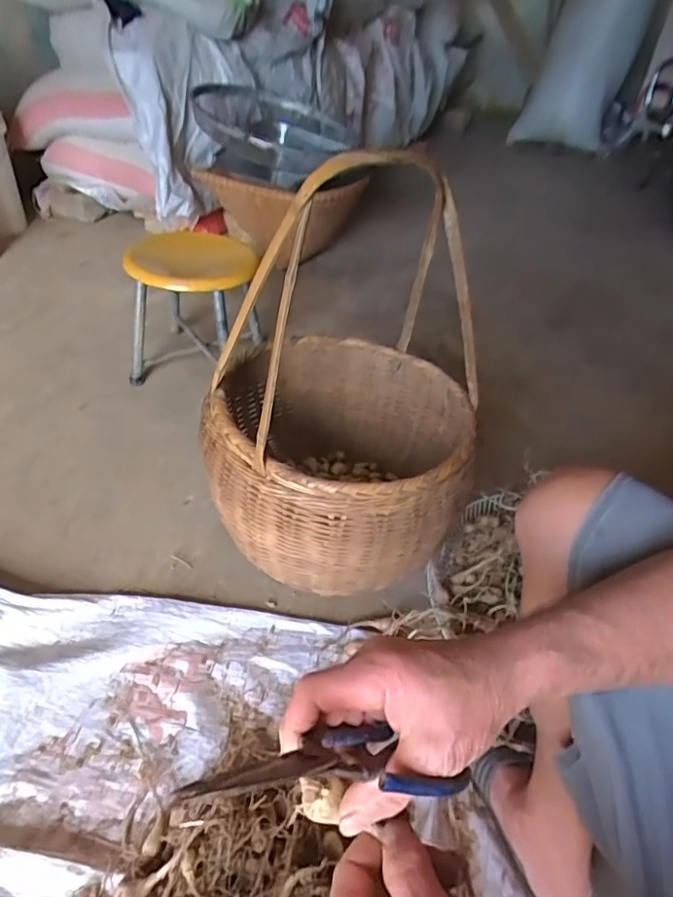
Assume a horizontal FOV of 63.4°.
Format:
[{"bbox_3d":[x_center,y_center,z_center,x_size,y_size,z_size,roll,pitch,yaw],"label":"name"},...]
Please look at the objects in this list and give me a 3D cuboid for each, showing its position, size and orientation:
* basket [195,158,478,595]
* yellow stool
[{"bbox_3d":[0.011,-0.091,0.756,0.365,0.549,0.391,2,41,-2],"label":"basket"},{"bbox_3d":[-0.320,-0.321,1.255,0.258,0.305,0.260,6,41,3],"label":"yellow stool"}]

